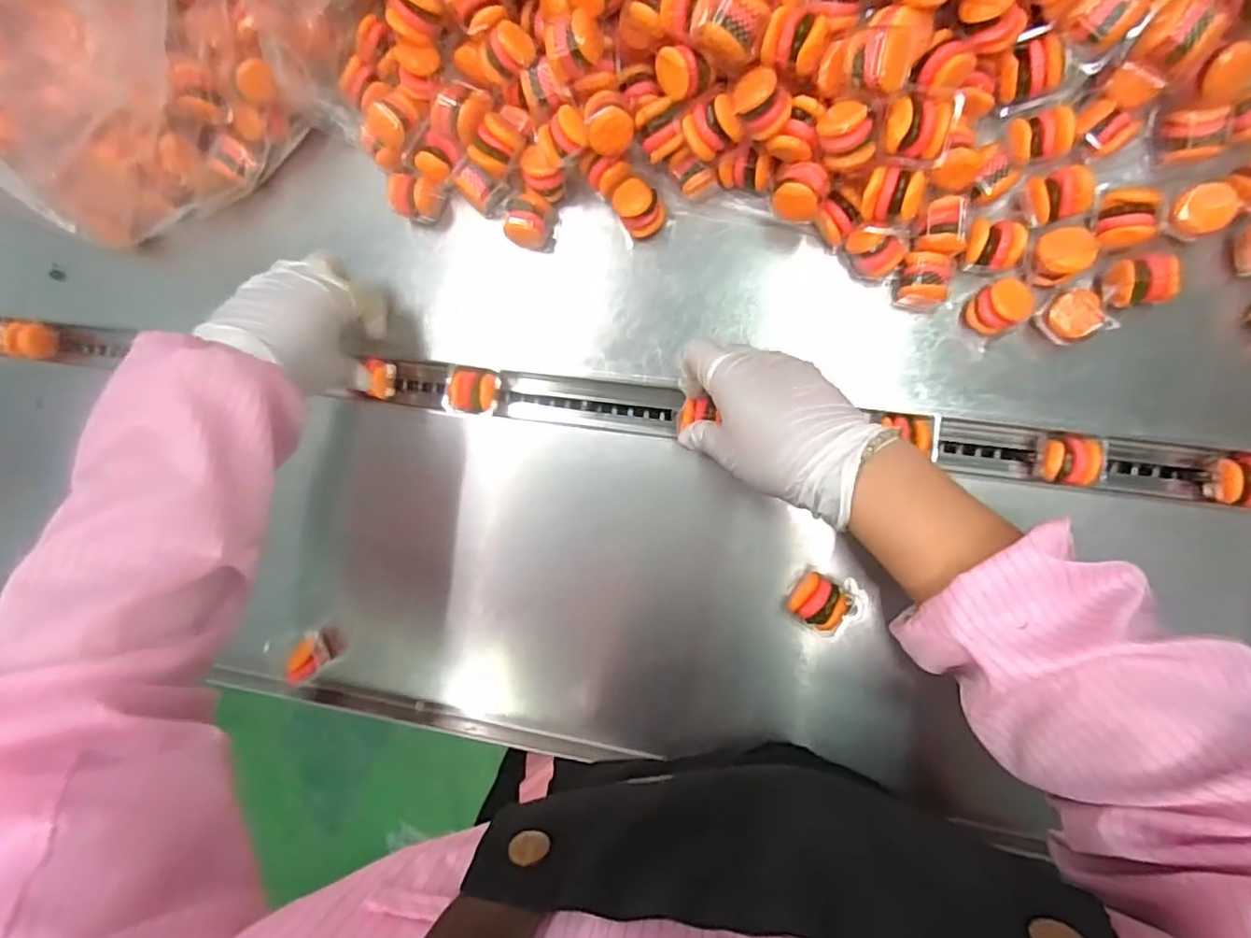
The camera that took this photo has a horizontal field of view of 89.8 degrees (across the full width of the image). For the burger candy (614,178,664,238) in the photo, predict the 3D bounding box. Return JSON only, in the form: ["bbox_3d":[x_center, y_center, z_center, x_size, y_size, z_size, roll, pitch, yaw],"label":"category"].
[{"bbox_3d":[0.009,-0.178,0.427,0.029,0.027,0.030,0,89,10],"label":"burger candy"}]

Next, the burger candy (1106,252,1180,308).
[{"bbox_3d":[0.314,-0.114,0.385,0.029,0.036,0.028,-7,88,10],"label":"burger candy"}]

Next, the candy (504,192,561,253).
[{"bbox_3d":[-0.066,-0.175,0.449,0.030,0.034,0.032,8,91,10],"label":"candy"}]

